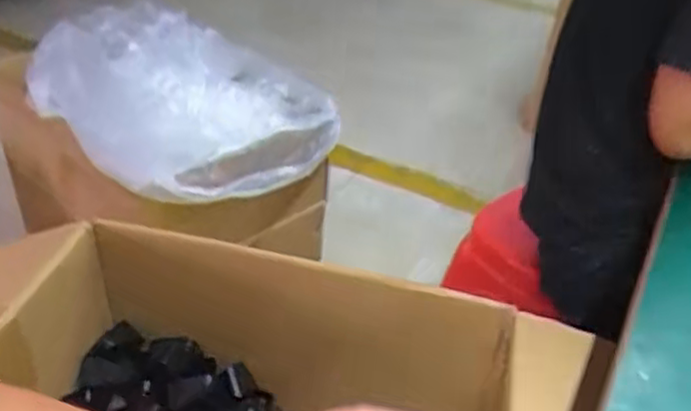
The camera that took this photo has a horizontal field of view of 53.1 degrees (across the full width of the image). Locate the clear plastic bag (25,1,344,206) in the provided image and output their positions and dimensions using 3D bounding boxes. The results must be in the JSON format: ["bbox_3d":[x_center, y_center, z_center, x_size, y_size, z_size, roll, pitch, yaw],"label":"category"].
[{"bbox_3d":[-0.229,-0.168,1.009,0.347,0.136,0.391,-28,48,-34],"label":"clear plastic bag"}]

